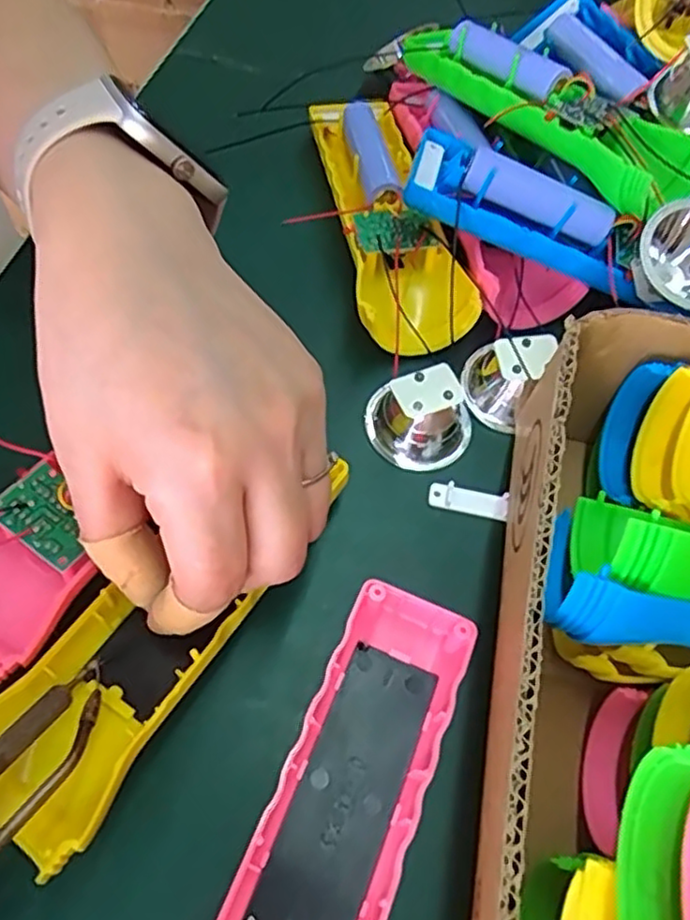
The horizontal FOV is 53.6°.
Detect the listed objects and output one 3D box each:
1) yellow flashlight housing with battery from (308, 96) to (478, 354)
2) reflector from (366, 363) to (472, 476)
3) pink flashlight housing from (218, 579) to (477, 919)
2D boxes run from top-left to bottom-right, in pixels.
[{"bbox_3d":[0.014,-0.113,0.322,0.052,0.035,0.157,-9,64,-13],"label":"yellow flashlight housing with battery"},{"bbox_3d":[0.030,-0.015,0.274,0.038,0.027,0.033,-12,64,-14],"label":"reflector"},{"bbox_3d":[-0.006,0.112,0.204,0.048,0.024,0.154,22,61,4],"label":"pink flashlight housing"}]

